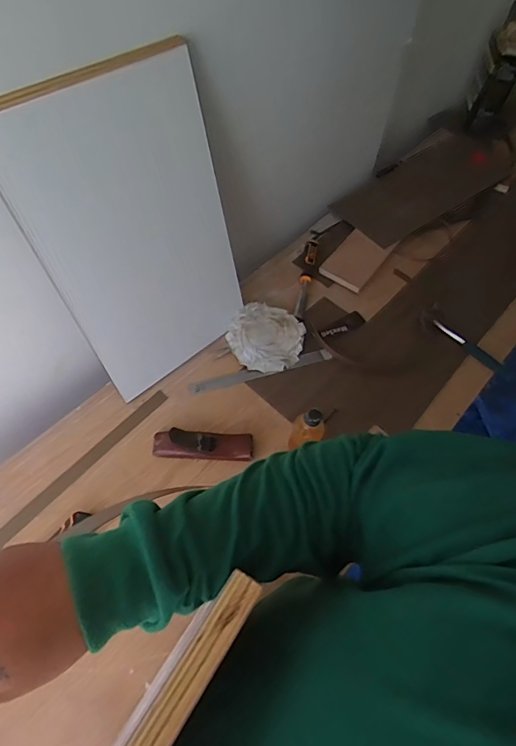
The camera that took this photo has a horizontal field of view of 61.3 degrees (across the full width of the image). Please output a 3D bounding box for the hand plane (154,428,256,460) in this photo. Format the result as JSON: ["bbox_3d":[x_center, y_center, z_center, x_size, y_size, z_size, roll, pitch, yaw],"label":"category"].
[{"bbox_3d":[-0.106,0.138,0.848,0.195,0.060,0.052,1,59,-1],"label":"hand plane"}]

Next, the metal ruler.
[{"bbox_3d":[0.010,-0.005,0.963,0.323,0.011,0.033,-15,61,-11],"label":"metal ruler"}]

